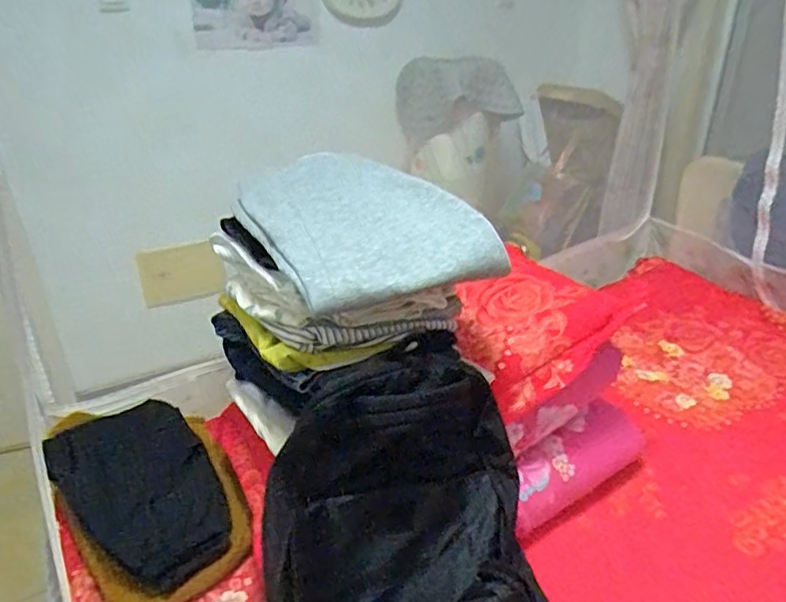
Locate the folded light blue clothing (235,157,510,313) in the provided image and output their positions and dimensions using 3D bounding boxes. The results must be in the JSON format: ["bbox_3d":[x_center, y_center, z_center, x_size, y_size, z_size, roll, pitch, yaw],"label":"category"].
[{"bbox_3d":[-0.077,-0.136,0.862,0.278,0.054,0.452,-19,38,-23],"label":"folded light blue clothing"}]

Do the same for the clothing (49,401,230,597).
[{"bbox_3d":[-0.423,0.315,0.971,0.231,0.083,0.406,-20,32,-33],"label":"clothing"}]

